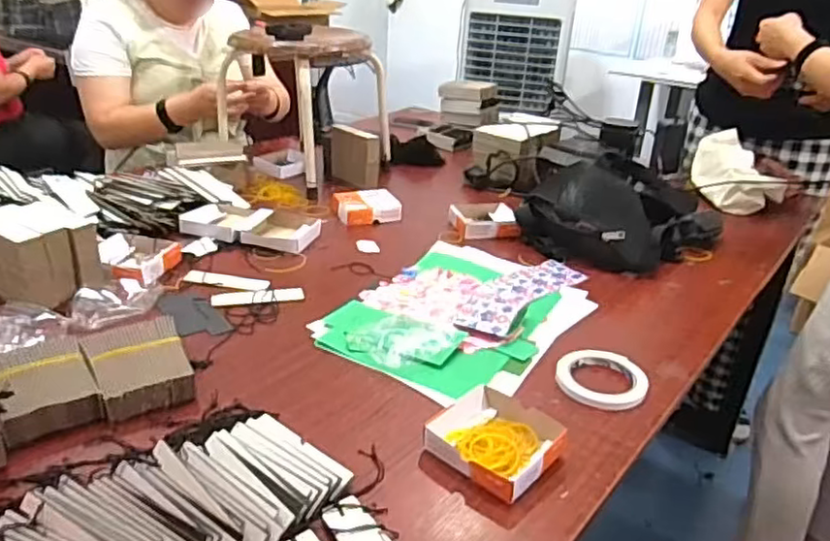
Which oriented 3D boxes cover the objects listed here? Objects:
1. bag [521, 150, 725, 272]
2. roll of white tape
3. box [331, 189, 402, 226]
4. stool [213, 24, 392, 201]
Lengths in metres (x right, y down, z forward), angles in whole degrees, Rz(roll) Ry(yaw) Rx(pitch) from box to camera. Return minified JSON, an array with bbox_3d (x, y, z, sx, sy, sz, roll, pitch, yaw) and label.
[{"bbox_3d":[0.389,-0.118,1.193,0.363,0.114,0.262,-17,33,-35],"label":"bag"},{"bbox_3d":[0.226,0.129,0.782,0.106,0.013,0.110,3,26,-2],"label":"roll of white tape"},{"bbox_3d":[-0.092,-0.122,1.233,0.120,0.035,0.098,-8,28,-20],"label":"box"},{"bbox_3d":[-0.248,-0.369,1.395,0.326,0.287,0.276,15,28,21],"label":"stool"}]

